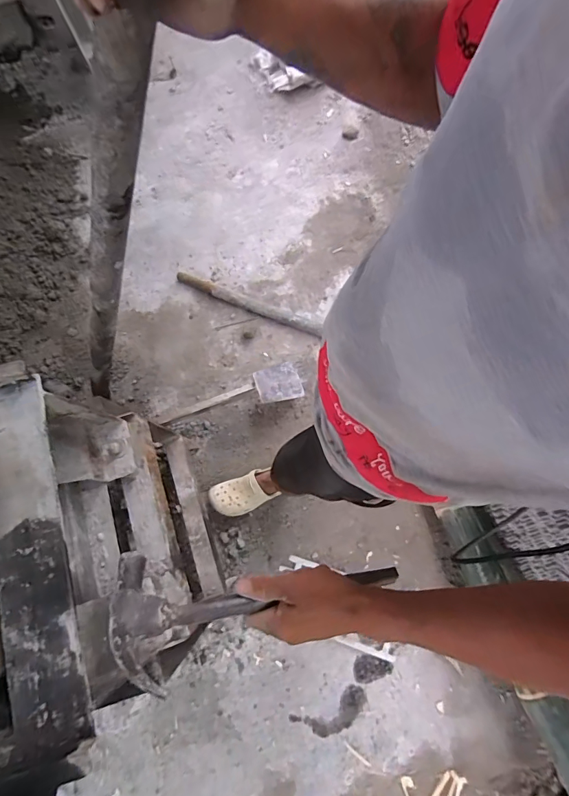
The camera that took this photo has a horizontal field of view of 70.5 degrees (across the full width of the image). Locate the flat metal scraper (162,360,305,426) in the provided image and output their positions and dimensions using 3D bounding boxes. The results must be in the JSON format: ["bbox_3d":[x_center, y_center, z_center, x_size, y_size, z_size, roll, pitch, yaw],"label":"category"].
[{"bbox_3d":[-0.168,-0.013,1.307,0.449,0.047,0.118,-15,75,1],"label":"flat metal scraper"}]

